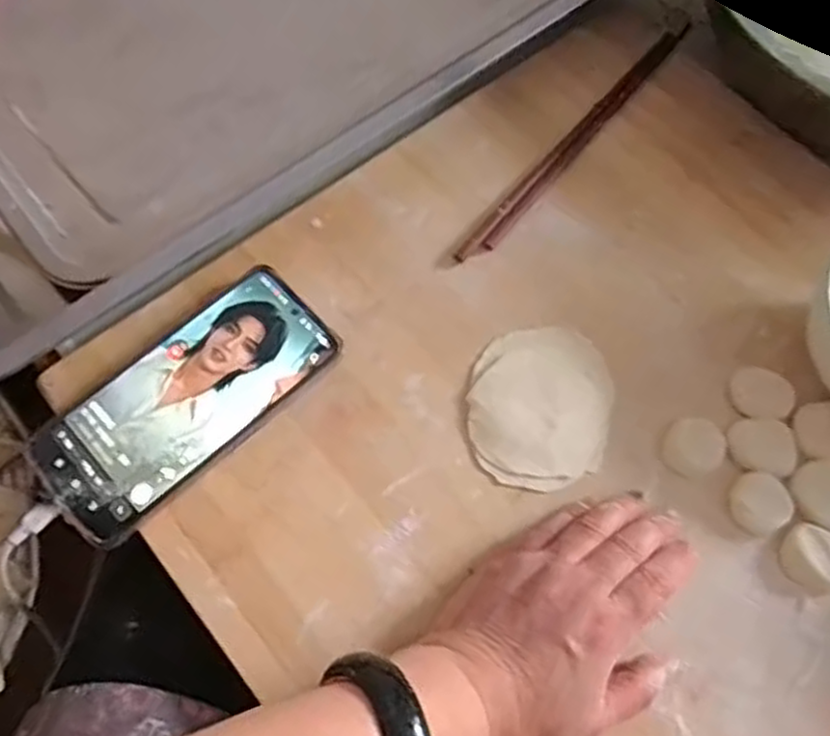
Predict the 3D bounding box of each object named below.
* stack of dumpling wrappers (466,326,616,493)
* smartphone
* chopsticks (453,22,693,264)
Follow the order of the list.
[{"bbox_3d":[0.071,0.019,0.422,0.078,0.008,0.096,14,67,4],"label":"stack of dumpling wrappers"},{"bbox_3d":[-0.123,0.018,0.411,0.164,0.015,0.076,-42,74,-18],"label":"smartphone"},{"bbox_3d":[0.112,-0.157,0.501,0.017,0.004,0.257,37,70,13],"label":"chopsticks"}]

